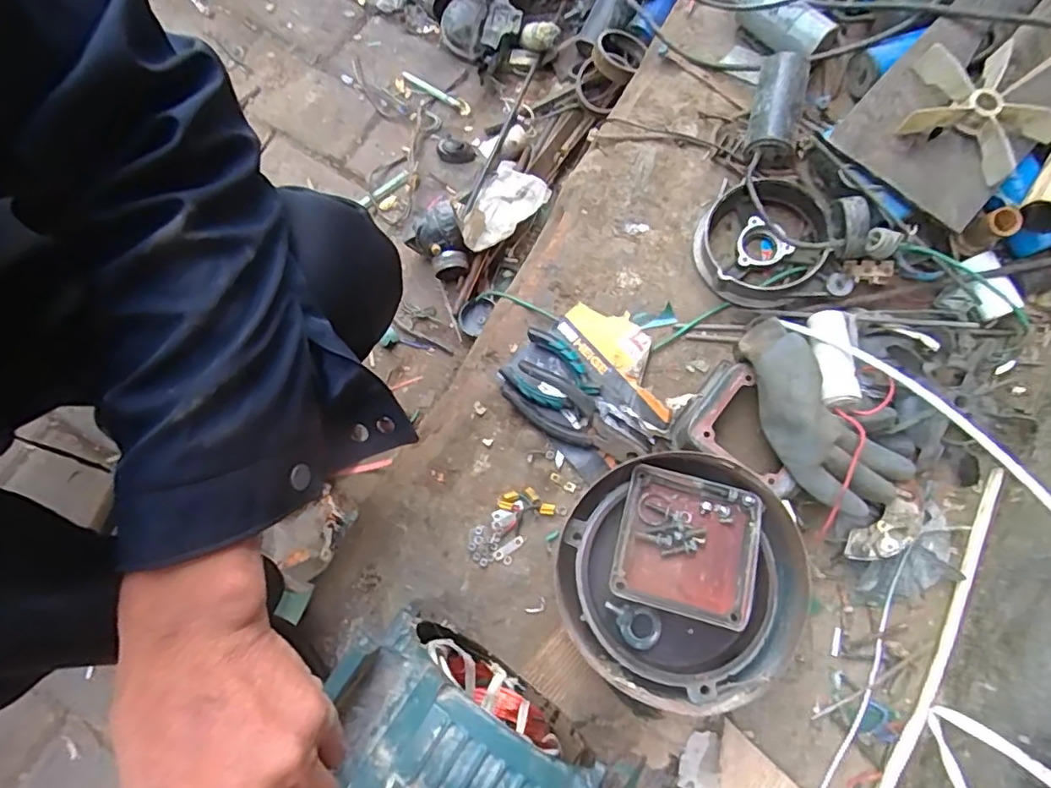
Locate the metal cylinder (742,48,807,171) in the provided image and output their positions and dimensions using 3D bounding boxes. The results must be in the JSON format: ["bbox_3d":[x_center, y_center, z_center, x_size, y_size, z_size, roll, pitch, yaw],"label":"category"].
[{"bbox_3d":[0.260,-0.293,0.597,0.048,0.058,0.121,14,77,3],"label":"metal cylinder"}]

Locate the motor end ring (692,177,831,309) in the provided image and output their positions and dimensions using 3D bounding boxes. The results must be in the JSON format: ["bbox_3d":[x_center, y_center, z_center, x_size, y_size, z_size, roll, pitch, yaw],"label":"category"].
[{"bbox_3d":[0.237,-0.155,0.579,0.115,0.052,0.125,0,77,0],"label":"motor end ring"}]

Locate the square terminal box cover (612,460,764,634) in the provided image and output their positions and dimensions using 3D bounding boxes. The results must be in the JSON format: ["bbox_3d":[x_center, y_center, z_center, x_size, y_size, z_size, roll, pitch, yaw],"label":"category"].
[{"bbox_3d":[0.132,0.121,0.464,0.110,0.022,0.107,16,77,4],"label":"square terminal box cover"}]

